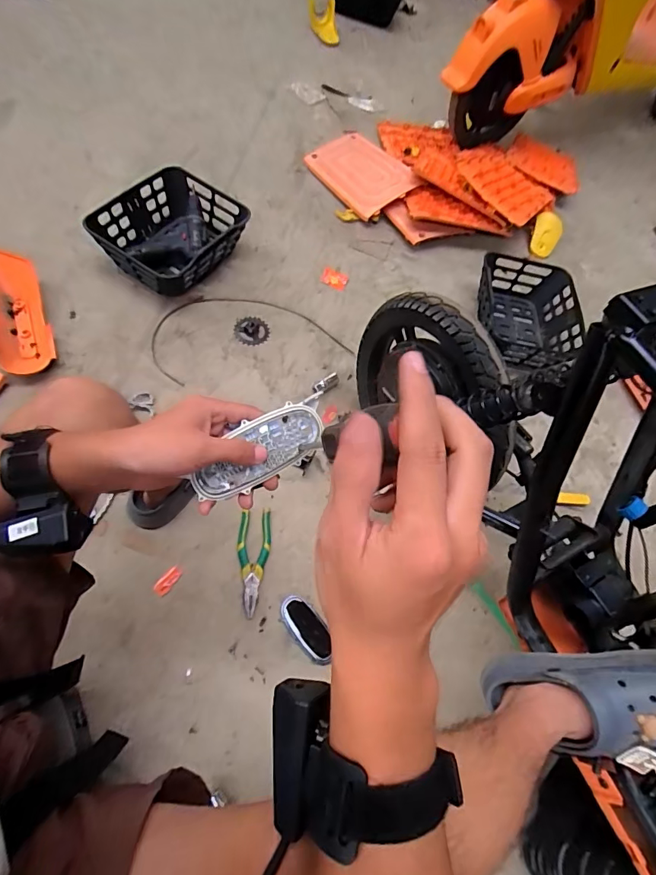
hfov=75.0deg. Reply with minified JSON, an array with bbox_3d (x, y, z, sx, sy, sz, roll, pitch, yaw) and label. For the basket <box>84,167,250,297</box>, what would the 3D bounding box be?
[{"bbox_3d":[-0.373,-0.495,1.067,0.267,0.144,0.324,38,64,7],"label":"basket"}]

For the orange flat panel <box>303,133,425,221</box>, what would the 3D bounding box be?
[{"bbox_3d":[0.112,-0.831,1.338,0.245,0.030,0.305,-37,74,-12],"label":"orange flat panel"}]

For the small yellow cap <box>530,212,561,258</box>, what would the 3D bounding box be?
[{"bbox_3d":[0.714,-0.662,1.403,0.099,0.030,0.141,10,99,-10],"label":"small yellow cap"}]

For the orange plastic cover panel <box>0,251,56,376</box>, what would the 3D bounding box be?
[{"bbox_3d":[-0.690,-0.277,0.939,0.125,0.041,0.313,-22,81,-15],"label":"orange plastic cover panel"}]

